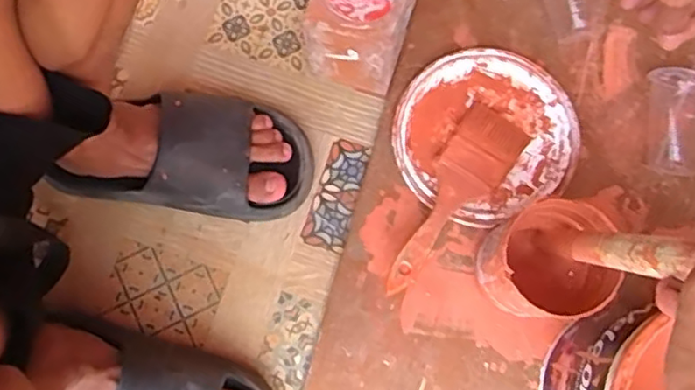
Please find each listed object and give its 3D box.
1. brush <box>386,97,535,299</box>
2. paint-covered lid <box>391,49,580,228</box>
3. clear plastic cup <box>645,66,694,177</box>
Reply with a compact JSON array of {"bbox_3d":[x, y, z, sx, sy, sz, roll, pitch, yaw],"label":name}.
[{"bbox_3d":[0.095,0.005,0.596,0.064,0.031,0.199,34,82,8],"label":"brush"},{"bbox_3d":[0.135,-0.058,0.617,0.171,0.012,0.172,0,79,1],"label":"paint-covered lid"},{"bbox_3d":[0.325,-0.069,0.591,0.073,0.065,0.091,8,79,3],"label":"clear plastic cup"}]

